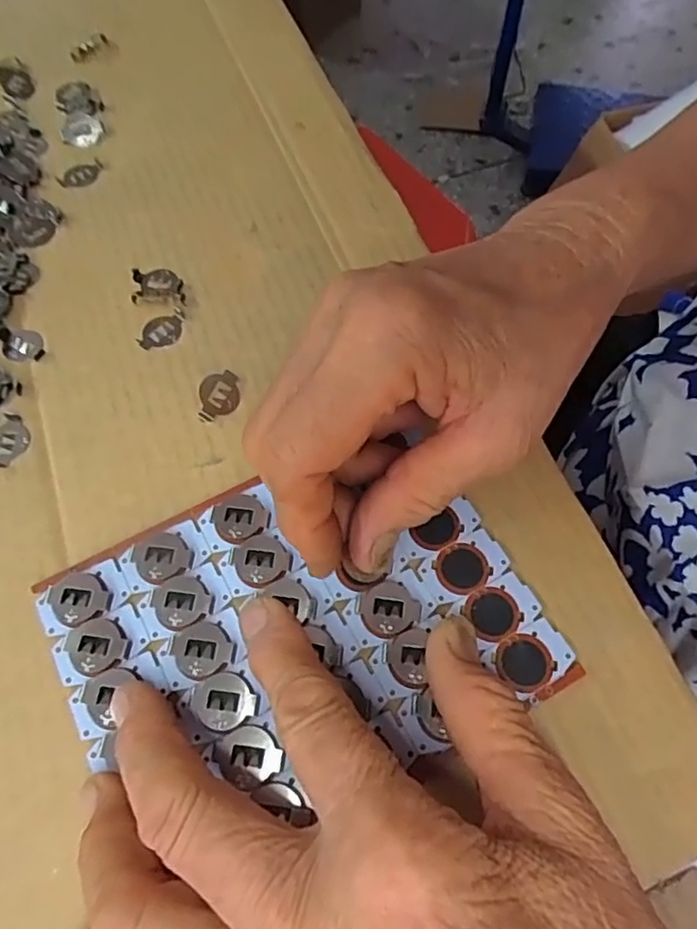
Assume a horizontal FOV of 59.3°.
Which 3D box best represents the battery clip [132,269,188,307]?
[{"bbox_3d":[-0.084,-0.079,0.270,0.024,0.004,0.020,2,65,2],"label":"battery clip"}]

